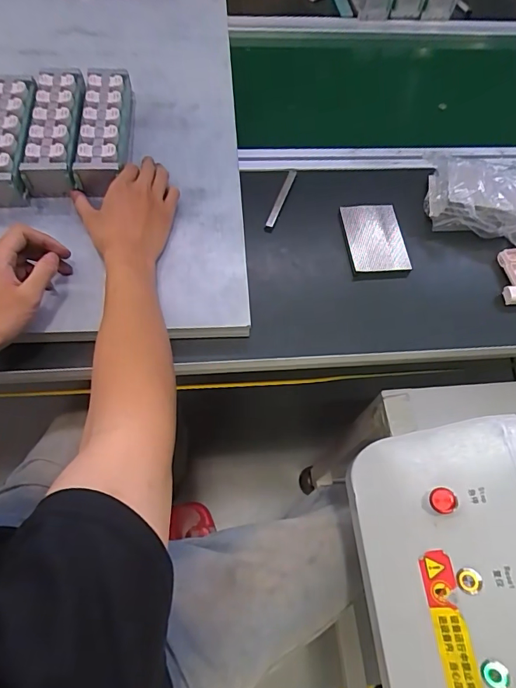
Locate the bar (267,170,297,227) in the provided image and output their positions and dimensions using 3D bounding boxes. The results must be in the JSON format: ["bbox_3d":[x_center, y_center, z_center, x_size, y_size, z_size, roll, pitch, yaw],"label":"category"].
[{"bbox_3d":[0.033,-0.196,0.579,0.012,0.014,0.104,19,64,6],"label":"bar"}]

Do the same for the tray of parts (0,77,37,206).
[{"bbox_3d":[-0.319,-0.263,0.545,0.065,0.042,0.187,-3,63,-5],"label":"tray of parts"}]

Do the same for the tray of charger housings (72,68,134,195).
[{"bbox_3d":[-0.199,-0.279,0.559,0.061,0.050,0.187,1,66,-3],"label":"tray of charger housings"}]

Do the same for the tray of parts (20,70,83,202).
[{"bbox_3d":[-0.252,-0.271,0.541,0.060,0.042,0.184,-4,64,-5],"label":"tray of parts"}]

